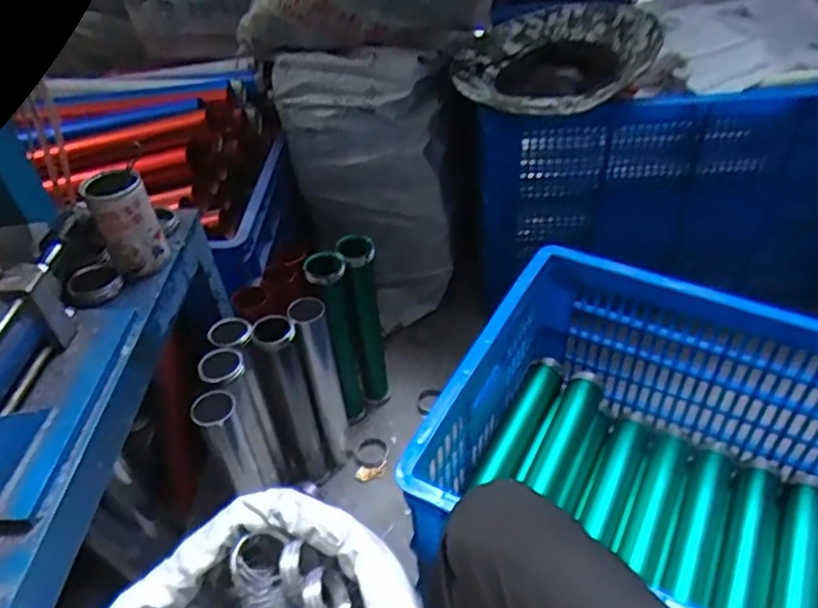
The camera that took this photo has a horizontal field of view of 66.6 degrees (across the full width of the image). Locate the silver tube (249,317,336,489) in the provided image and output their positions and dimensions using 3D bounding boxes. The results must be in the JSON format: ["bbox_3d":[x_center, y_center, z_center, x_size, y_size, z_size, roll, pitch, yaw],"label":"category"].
[{"bbox_3d":[-0.175,0.166,0.981,0.069,0.353,0.052,-32,49,-27],"label":"silver tube"}]

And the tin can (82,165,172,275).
[{"bbox_3d":[-0.319,-0.092,0.704,0.063,0.109,0.057,-24,46,-21],"label":"tin can"}]

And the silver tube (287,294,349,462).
[{"bbox_3d":[-0.134,0.123,0.984,0.054,0.334,0.061,-9,43,-6],"label":"silver tube"}]

